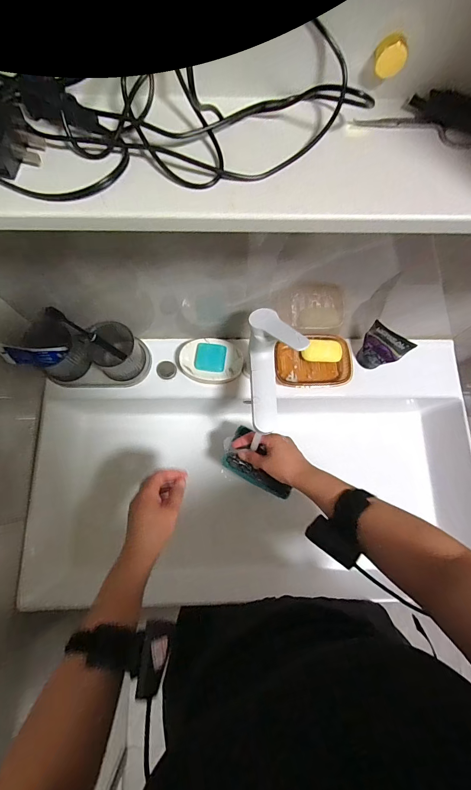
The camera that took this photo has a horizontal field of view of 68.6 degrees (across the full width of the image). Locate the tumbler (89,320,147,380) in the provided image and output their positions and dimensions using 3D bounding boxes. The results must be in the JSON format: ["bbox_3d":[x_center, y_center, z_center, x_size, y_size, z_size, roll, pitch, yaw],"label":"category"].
[{"bbox_3d":[-0.207,-0.074,0.608,0.069,0.113,0.075,0,76,-2],"label":"tumbler"}]

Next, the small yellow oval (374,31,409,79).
[{"bbox_3d":[0.097,-0.212,0.216,0.015,0.016,0.015,-18,77,-6],"label":"small yellow oval"}]

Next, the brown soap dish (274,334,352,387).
[{"bbox_3d":[0.145,-0.063,0.650,0.140,0.030,0.094,-2,76,-2],"label":"brown soap dish"}]

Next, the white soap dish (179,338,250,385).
[{"bbox_3d":[-0.039,-0.062,0.647,0.125,0.028,0.082,5,75,0],"label":"white soap dish"}]

